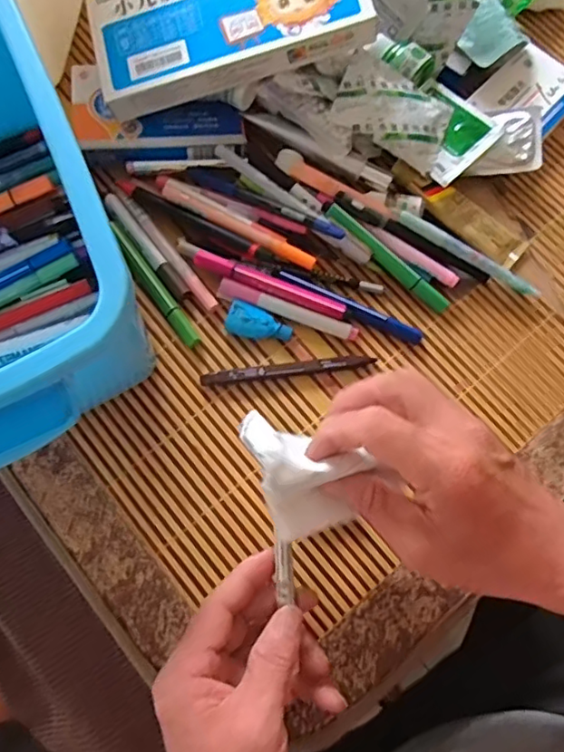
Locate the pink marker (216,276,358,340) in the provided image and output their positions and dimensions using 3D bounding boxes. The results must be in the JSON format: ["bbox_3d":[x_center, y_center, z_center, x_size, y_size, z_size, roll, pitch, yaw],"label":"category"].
[{"bbox_3d":[0.005,-0.052,0.450,0.112,0.013,0.012,18,73,3],"label":"pink marker"}]

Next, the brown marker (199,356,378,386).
[{"bbox_3d":[0.005,-0.006,0.440,0.131,0.009,0.012,-7,74,-4],"label":"brown marker"}]

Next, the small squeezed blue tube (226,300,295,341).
[{"bbox_3d":[-0.017,-0.041,0.448,0.050,0.012,0.025,16,73,3],"label":"small squeezed blue tube"}]

